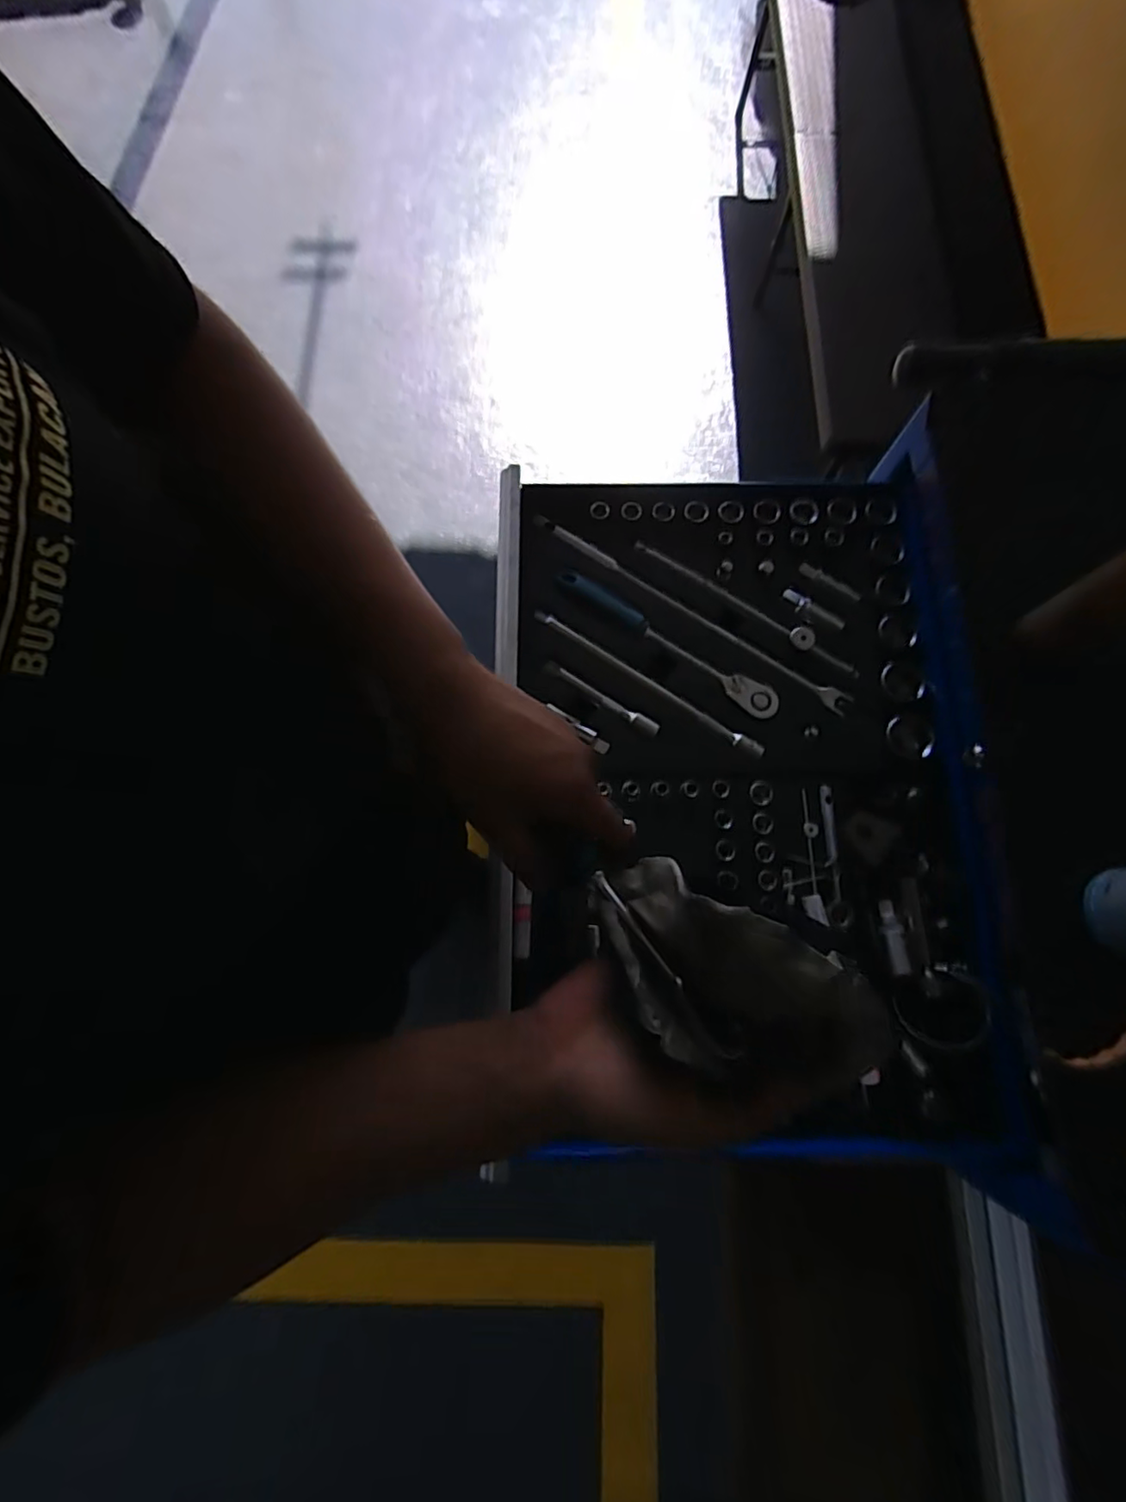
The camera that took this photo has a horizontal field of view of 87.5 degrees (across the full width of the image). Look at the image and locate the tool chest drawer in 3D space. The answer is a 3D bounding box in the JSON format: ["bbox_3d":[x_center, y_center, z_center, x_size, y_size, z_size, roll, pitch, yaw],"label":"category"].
[{"bbox_3d":[0.160,0.016,0.508,0.419,0.057,0.586,-4,75,-1],"label":"tool chest drawer"}]

